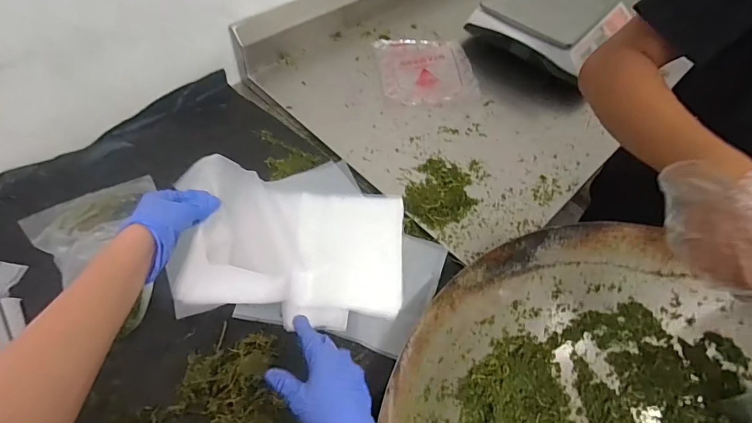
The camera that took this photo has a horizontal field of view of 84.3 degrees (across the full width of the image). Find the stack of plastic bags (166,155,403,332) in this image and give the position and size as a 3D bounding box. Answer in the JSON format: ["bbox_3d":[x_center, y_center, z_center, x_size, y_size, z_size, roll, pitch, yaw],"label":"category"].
[{"bbox_3d":[-0.125,0.022,0.615,0.344,0.167,0.230,4,53,-2],"label":"stack of plastic bags"}]

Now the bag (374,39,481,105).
[{"bbox_3d":[0.113,-0.329,0.952,0.205,0.034,0.229,-2,54,-7],"label":"bag"}]

